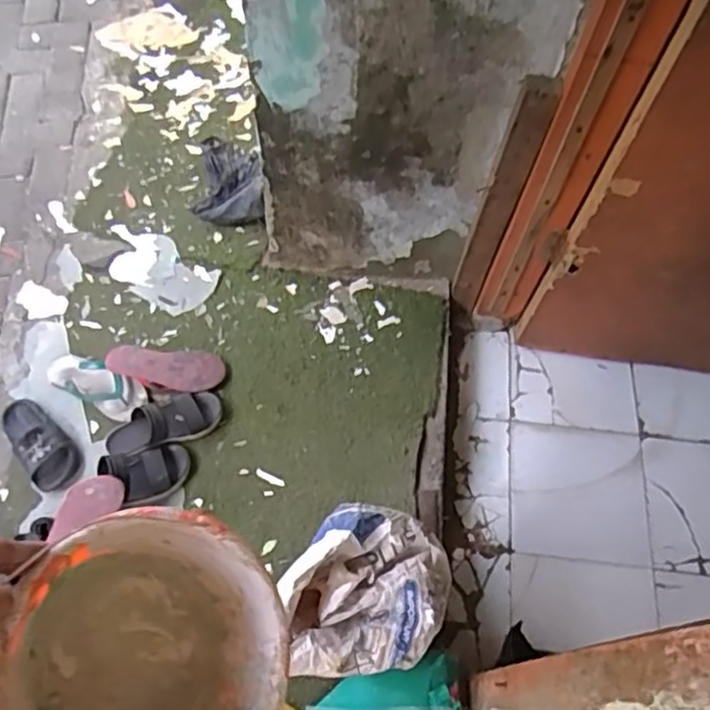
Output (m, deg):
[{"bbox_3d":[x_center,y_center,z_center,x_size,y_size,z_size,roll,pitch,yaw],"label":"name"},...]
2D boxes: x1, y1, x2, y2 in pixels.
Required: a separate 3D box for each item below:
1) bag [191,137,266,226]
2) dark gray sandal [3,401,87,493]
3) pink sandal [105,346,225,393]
[{"bbox_3d":[-0.337,-0.469,1.738,0.202,0.086,0.367,-15,50,-11],"label":"bag"},{"bbox_3d":[-0.660,0.179,1.392,0.112,0.087,0.257,-34,68,-19],"label":"dark gray sandal"},{"bbox_3d":[-0.419,0.033,1.464,0.249,0.055,0.106,-2,62,-4],"label":"pink sandal"}]

